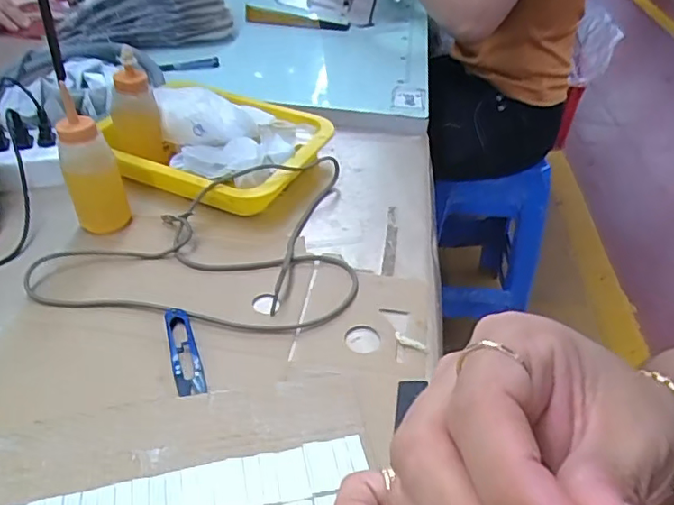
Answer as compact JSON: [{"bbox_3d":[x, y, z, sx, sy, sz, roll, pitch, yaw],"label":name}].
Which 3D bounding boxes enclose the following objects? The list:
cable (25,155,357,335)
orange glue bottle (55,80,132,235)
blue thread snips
[{"bbox_3d":[-0.120,-0.035,0.573,0.296,0.044,0.255,7,39,4],"label":"cable"},{"bbox_3d":[-0.240,-0.083,0.553,0.040,0.122,0.045,24,44,24],"label":"orange glue bottle"},{"bbox_3d":[-0.124,0.079,0.460,0.022,0.010,0.089,-11,41,-17],"label":"blue thread snips"}]

